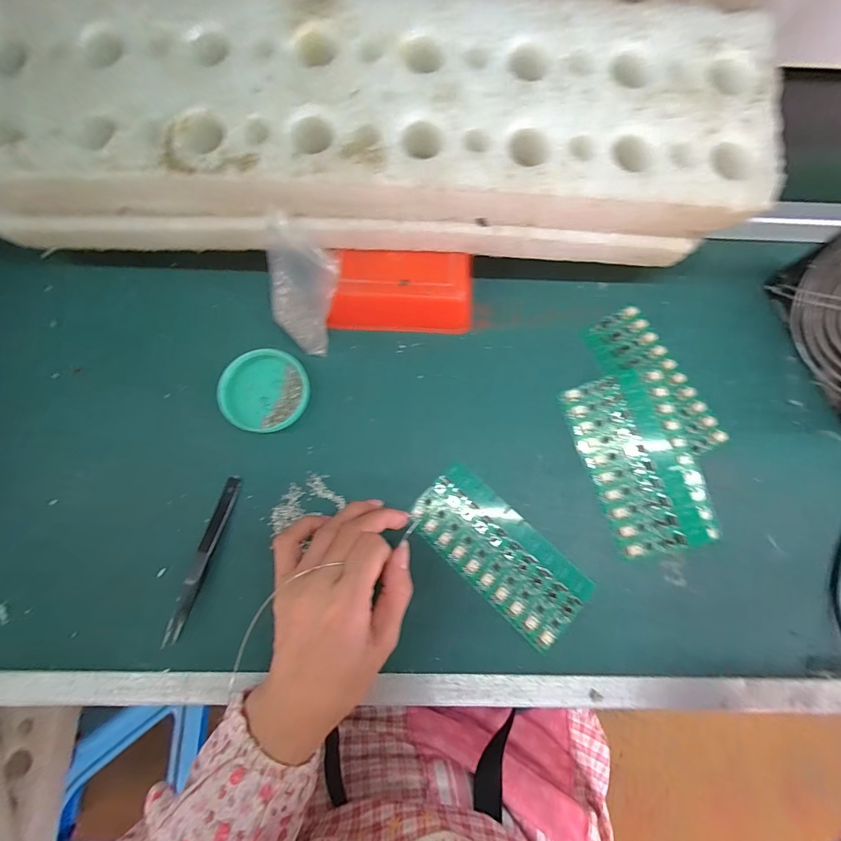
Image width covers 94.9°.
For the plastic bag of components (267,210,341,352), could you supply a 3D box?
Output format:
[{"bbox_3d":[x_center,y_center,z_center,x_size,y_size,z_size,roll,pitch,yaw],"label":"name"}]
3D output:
[{"bbox_3d":[-0.092,-0.098,0.293,0.060,0.092,0.013,33,51,2],"label":"plastic bag of components"}]

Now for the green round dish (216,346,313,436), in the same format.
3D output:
[{"bbox_3d":[-0.124,-0.025,0.311,0.063,0.017,0.067,0,79,-1],"label":"green round dish"}]

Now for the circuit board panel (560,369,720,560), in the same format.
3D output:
[{"bbox_3d":[0.173,0.030,0.302,0.080,0.010,0.135,-16,76,5],"label":"circuit board panel"}]

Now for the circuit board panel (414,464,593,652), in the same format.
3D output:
[{"bbox_3d":[0.059,0.098,0.291,0.137,0.010,0.060,43,81,9],"label":"circuit board panel"}]

